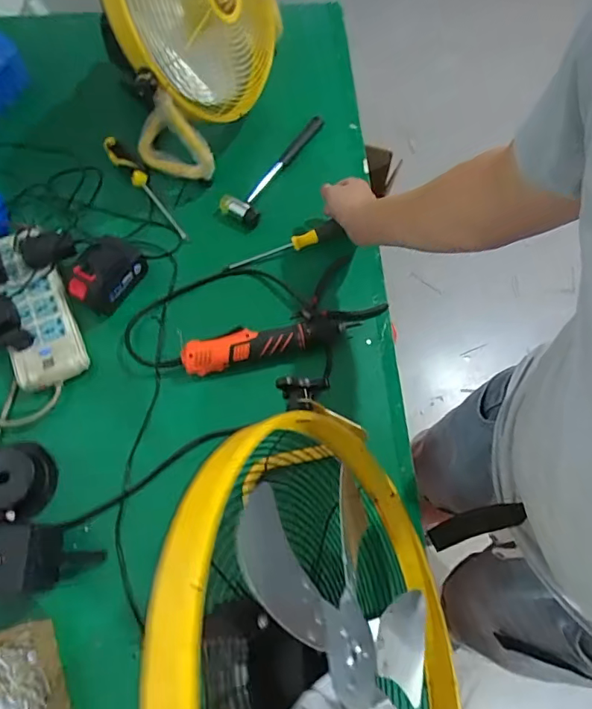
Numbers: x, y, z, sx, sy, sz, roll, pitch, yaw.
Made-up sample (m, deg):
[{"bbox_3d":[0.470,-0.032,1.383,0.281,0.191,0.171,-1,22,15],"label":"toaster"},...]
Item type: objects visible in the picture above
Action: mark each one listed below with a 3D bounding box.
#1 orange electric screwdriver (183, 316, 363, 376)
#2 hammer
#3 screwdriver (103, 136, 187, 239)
[{"bbox_3d":[-0.038,-0.022,0.735,0.257,0.040,0.050,-15,68,-8],"label":"orange electric screwdriver"},{"bbox_3d":[-0.033,-0.333,0.867,0.066,0.031,0.258,29,69,11],"label":"hammer"},{"bbox_3d":[-0.258,-0.297,0.852,0.037,0.030,0.253,-38,73,-16],"label":"screwdriver"}]

